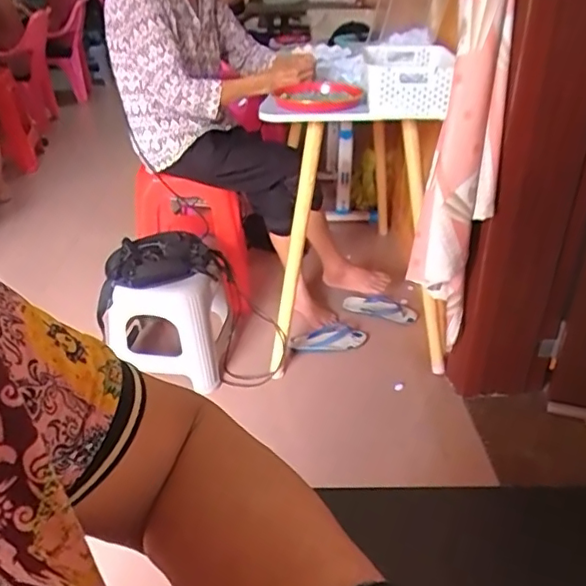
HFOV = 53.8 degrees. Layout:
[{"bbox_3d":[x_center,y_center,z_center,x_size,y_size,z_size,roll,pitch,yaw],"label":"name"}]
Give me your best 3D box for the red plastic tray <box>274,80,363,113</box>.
[{"bbox_3d":[0.060,-0.480,1.406,0.207,0.043,0.207,2,33,5],"label":"red plastic tray"}]

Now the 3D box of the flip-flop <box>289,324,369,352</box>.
[{"bbox_3d":[0.118,0.148,1.809,0.242,0.047,0.108,-7,33,-10],"label":"flip-flop"}]

